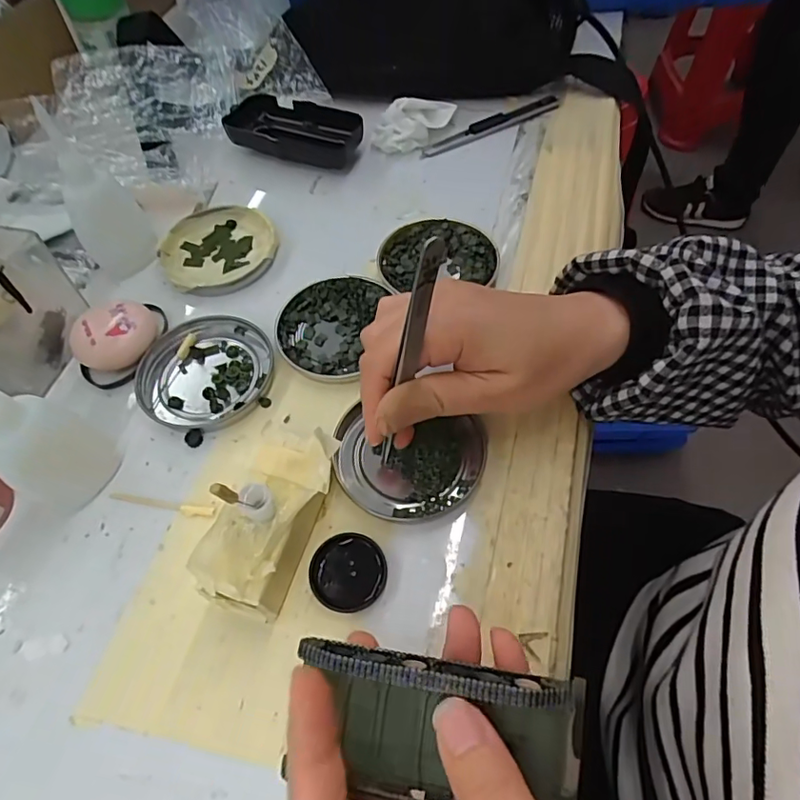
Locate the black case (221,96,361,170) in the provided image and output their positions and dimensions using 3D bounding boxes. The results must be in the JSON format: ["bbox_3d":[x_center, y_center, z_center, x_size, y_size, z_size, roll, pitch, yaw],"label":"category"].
[{"bbox_3d":[-0.087,-0.216,0.433,0.109,0.025,0.051,20,61,15],"label":"black case"}]

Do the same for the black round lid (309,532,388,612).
[{"bbox_3d":[-0.024,0.082,0.254,0.035,0.007,0.035,-1,58,2],"label":"black round lid"}]

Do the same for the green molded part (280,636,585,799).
[{"bbox_3d":[0.013,0.108,0.177,0.096,0.023,0.041,5,94,4],"label":"green molded part"}]

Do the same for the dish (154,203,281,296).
[{"bbox_3d":[-0.127,-0.107,0.376,0.078,0.011,0.078,-1,58,2],"label":"dish"}]

